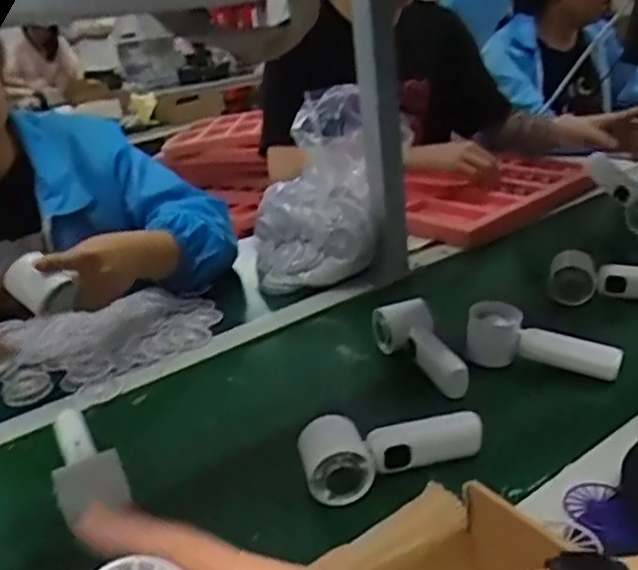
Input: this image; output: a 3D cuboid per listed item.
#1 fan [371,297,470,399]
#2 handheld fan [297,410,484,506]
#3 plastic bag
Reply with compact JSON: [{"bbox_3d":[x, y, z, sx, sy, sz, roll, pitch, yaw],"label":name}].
[{"bbox_3d":[0.116,0.069,0.725,0.051,0.063,0.152,-15,33,-21],"label":"fan"},{"bbox_3d":[0.060,0.145,0.584,0.156,0.060,0.060,-13,25,-15],"label":"handheld fan"},{"bbox_3d":[-0.001,-0.142,0.956,0.219,0.248,0.174,7,27,27],"label":"plastic bag"}]

